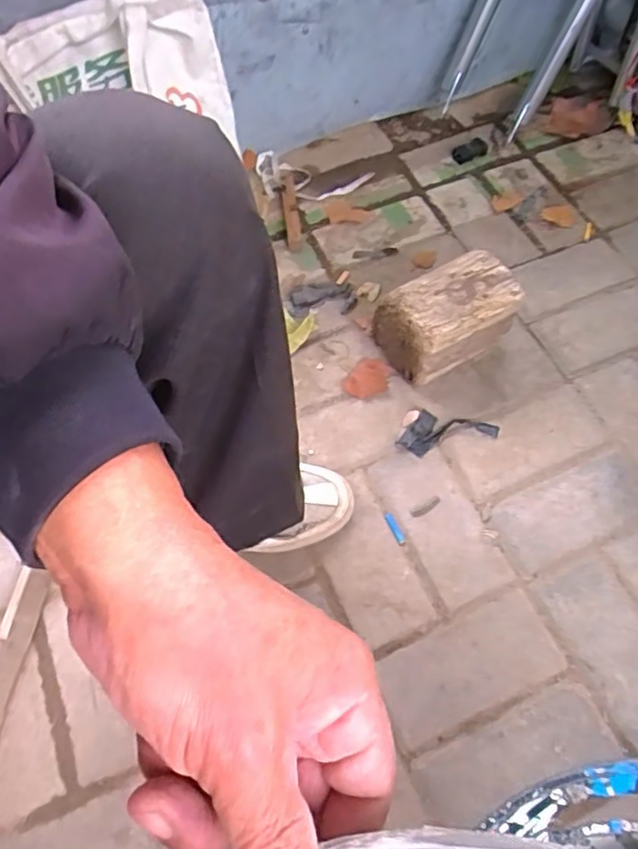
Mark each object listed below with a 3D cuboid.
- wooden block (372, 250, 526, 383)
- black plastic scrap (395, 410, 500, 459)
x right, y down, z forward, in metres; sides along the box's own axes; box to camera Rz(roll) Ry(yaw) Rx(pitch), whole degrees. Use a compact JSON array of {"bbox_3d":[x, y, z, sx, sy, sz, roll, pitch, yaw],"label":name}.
[{"bbox_3d":[0.160,-0.125,0.774,0.151,0.136,0.102,-27,64,-14],"label":"wooden block"},{"bbox_3d":[0.160,0.003,0.780,0.129,0.005,0.062,-15,62,-8],"label":"black plastic scrap"}]

